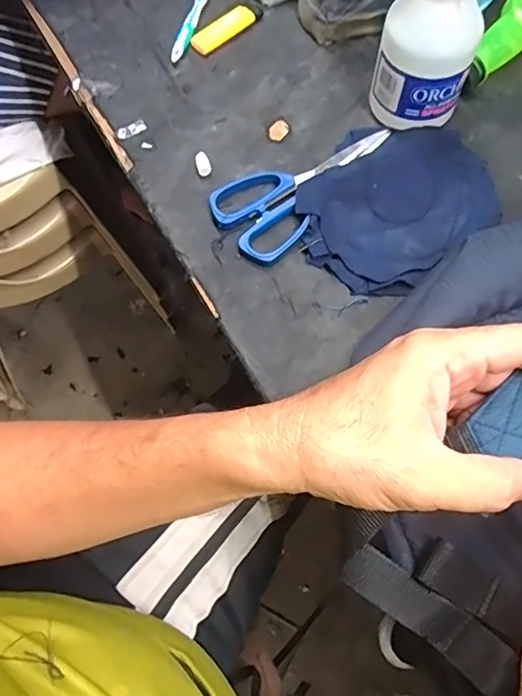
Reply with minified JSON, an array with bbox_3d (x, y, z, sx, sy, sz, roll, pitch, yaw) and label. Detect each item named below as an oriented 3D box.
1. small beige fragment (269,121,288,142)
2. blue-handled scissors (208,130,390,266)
[{"bbox_3d":[0.017,-0.202,0.514,0.016,0.004,0.023,33,73,13],"label":"small beige fragment"},{"bbox_3d":[0.037,-0.146,0.484,0.171,0.013,0.080,-41,73,-14],"label":"blue-handled scissors"}]

